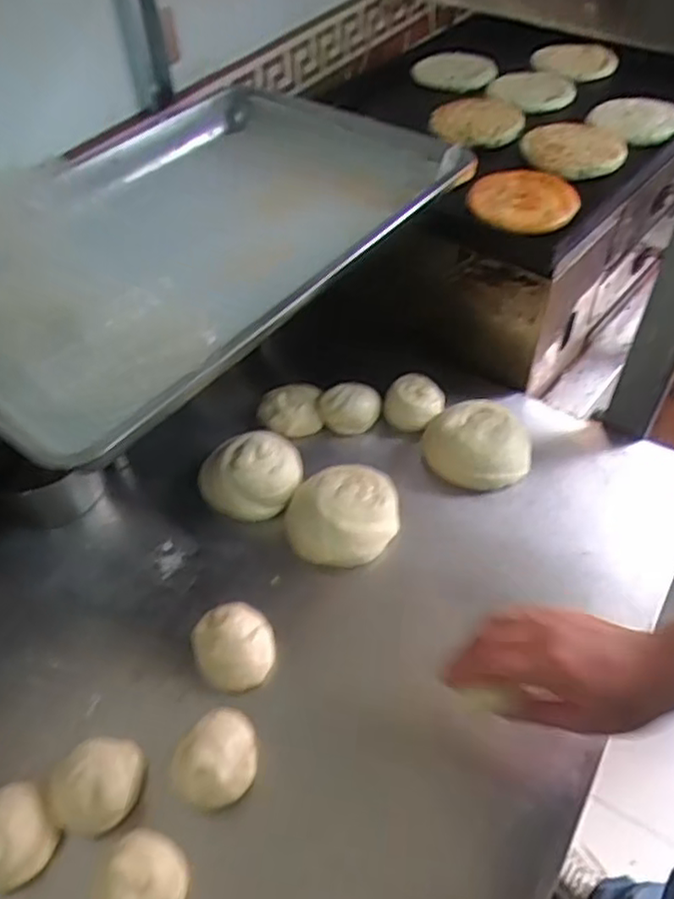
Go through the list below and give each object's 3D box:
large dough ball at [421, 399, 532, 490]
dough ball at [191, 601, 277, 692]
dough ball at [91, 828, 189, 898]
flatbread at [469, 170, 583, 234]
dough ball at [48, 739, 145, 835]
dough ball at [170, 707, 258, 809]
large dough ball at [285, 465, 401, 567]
[{"bbox_3d":[0.164,-0.008,0.788,0.107,0.057,0.112,-1,48,2],"label":"large dough ball"},{"bbox_3d":[-0.097,0.185,0.634,0.072,0.048,0.070,-1,48,2],"label":"dough ball"},{"bbox_3d":[-0.147,0.327,0.506,0.061,0.035,0.066,-1,48,2],"label":"dough ball"},{"bbox_3d":[0.230,-0.308,0.831,0.130,0.026,0.116,-1,48,2],"label":"flatbread"},{"bbox_3d":[-0.202,0.275,0.561,0.068,0.045,0.071,-1,48,2],"label":"dough ball"},{"bbox_3d":[-0.101,0.260,0.568,0.075,0.041,0.067,-34,55,-25],"label":"dough ball"},{"bbox_3d":[0.006,0.072,0.730,0.125,0.054,0.111,-6,48,-2],"label":"large dough ball"}]

